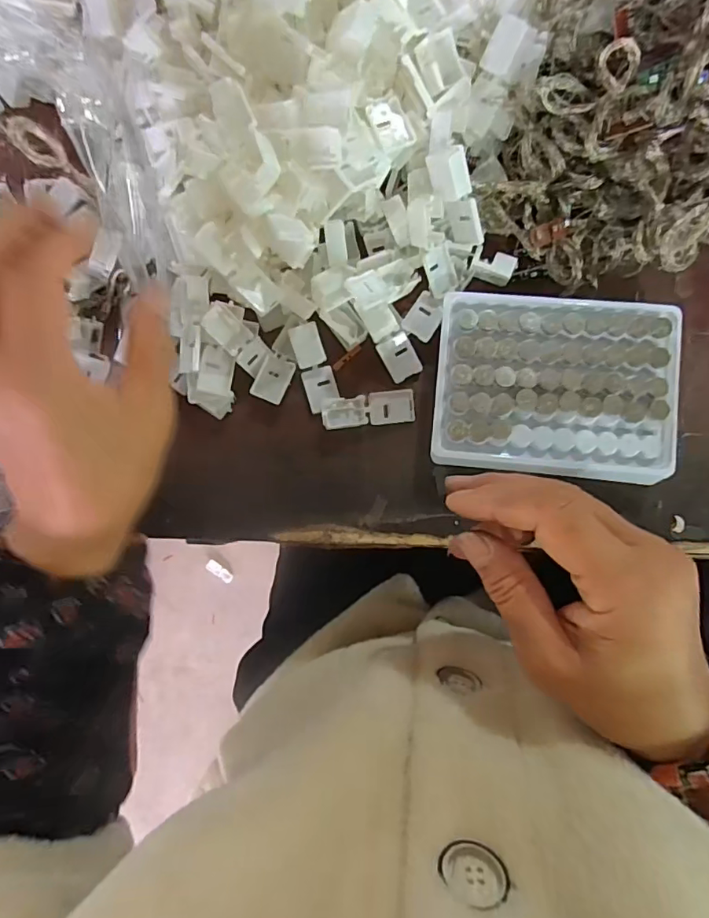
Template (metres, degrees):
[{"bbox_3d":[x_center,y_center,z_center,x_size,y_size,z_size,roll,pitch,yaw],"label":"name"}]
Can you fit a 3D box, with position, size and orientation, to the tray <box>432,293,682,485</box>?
[{"bbox_3d":[0.112,-0.042,0.302,0.128,0.027,0.100,5,89,5],"label":"tray"}]

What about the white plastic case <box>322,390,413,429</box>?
[{"bbox_3d":[0.009,-0.030,0.319,0.055,0.008,0.020,-5,88,5],"label":"white plastic case"}]

